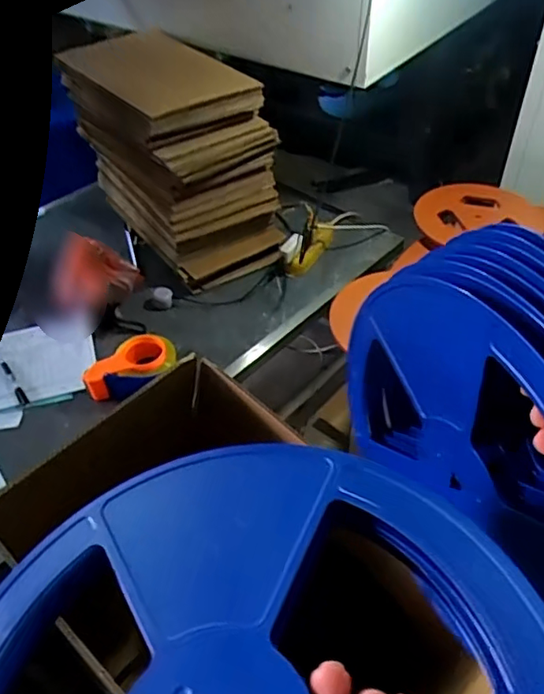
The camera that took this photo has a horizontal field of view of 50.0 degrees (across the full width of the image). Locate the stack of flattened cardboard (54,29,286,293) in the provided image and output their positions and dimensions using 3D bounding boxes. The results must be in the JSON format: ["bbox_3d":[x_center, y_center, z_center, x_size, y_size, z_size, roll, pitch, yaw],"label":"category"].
[{"bbox_3d":[-0.207,-0.412,1.294,0.262,0.371,0.466,-34,54,-28],"label":"stack of flattened cardboard"}]

